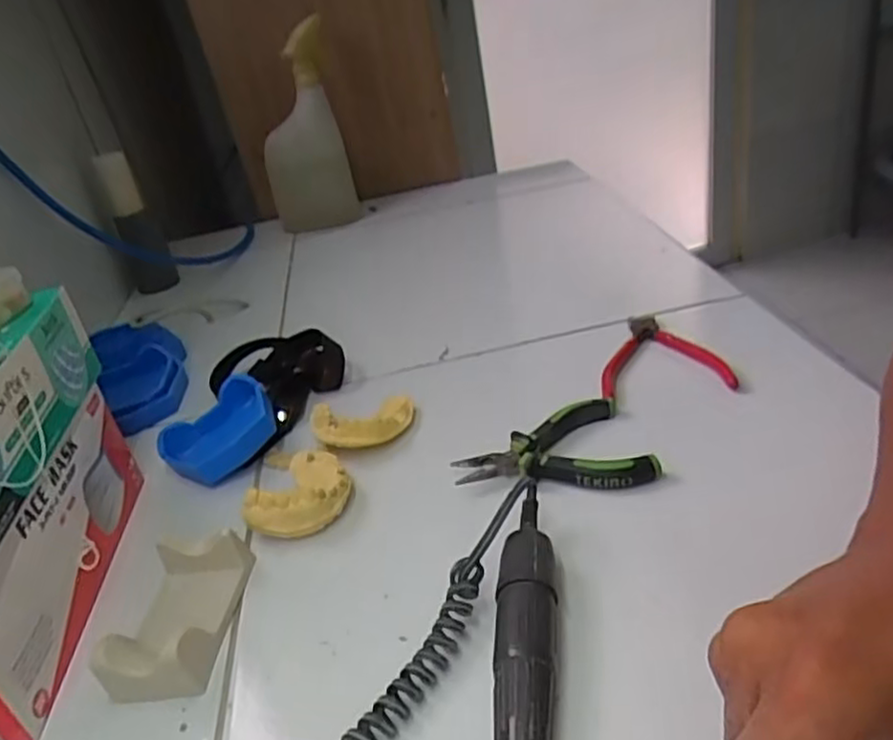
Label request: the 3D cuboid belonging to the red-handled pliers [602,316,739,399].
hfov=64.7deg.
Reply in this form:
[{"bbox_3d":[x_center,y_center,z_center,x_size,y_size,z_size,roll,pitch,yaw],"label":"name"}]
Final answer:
[{"bbox_3d":[0.157,-0.013,0.521,0.086,0.009,0.099,-6,30,8],"label":"red-handled pliers"}]

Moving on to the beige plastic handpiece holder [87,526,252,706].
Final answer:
[{"bbox_3d":[-0.139,0.125,0.366,0.051,0.033,0.087,-7,30,6],"label":"beige plastic handpiece holder"}]

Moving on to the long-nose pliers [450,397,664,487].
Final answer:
[{"bbox_3d":[0.069,0.044,0.442,0.117,0.015,0.075,-4,31,12],"label":"long-nose pliers"}]

